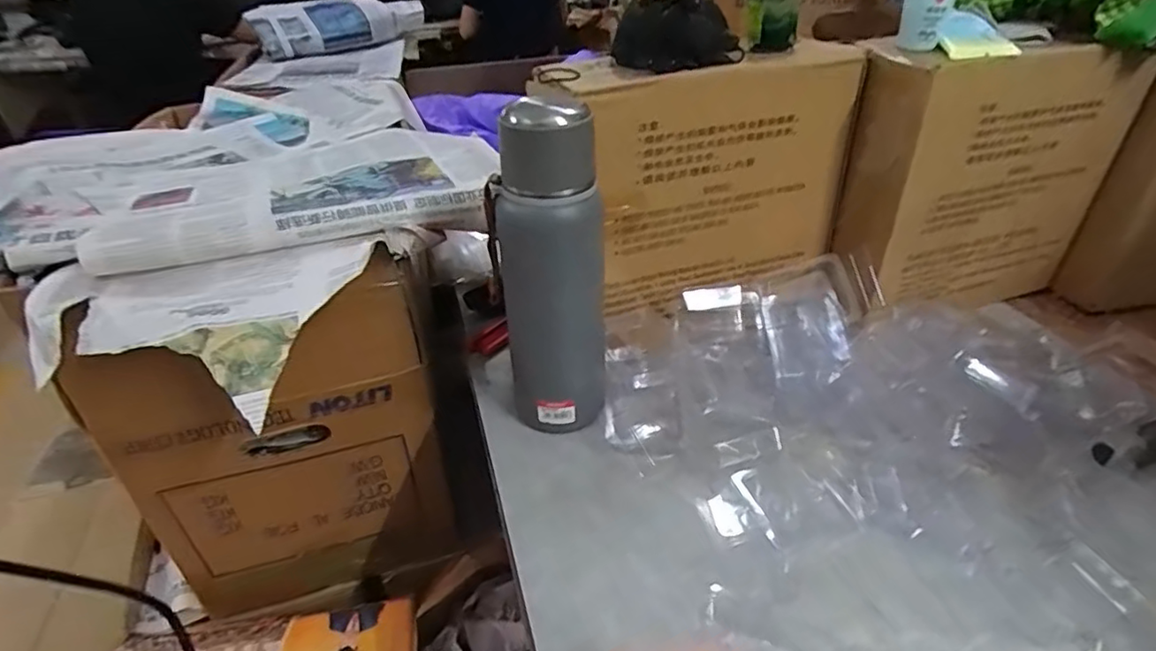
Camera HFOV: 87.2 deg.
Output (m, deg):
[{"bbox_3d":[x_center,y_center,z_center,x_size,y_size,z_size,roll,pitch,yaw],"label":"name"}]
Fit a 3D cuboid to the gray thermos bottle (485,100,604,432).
[{"bbox_3d":[-0.021,-0.033,0.487,0.086,0.271,0.070,-8,36,-9],"label":"gray thermos bottle"}]

